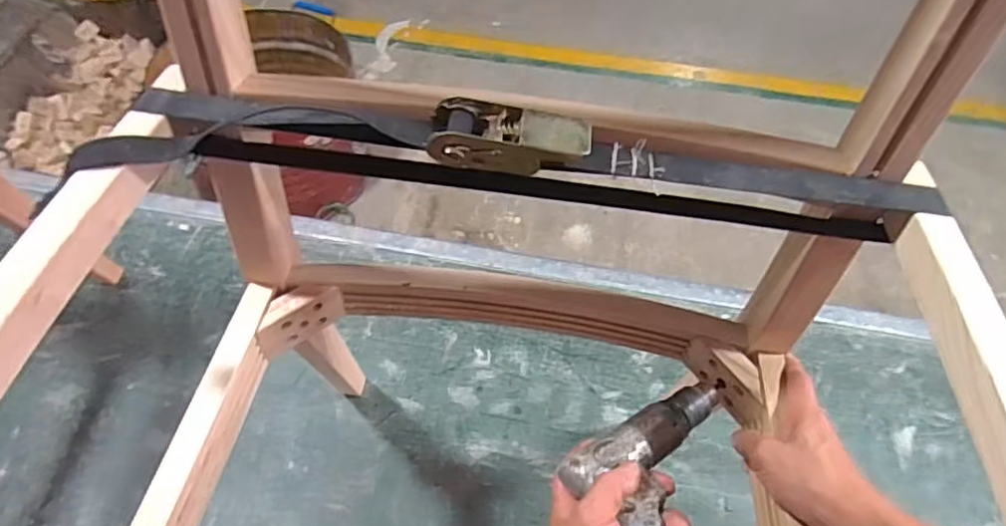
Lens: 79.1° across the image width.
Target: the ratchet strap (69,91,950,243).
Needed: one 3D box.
[{"bbox_3d":[0.005,-0.069,0.422,0.564,0.067,0.080,2,56,-3],"label":"ratchet strap"}]

